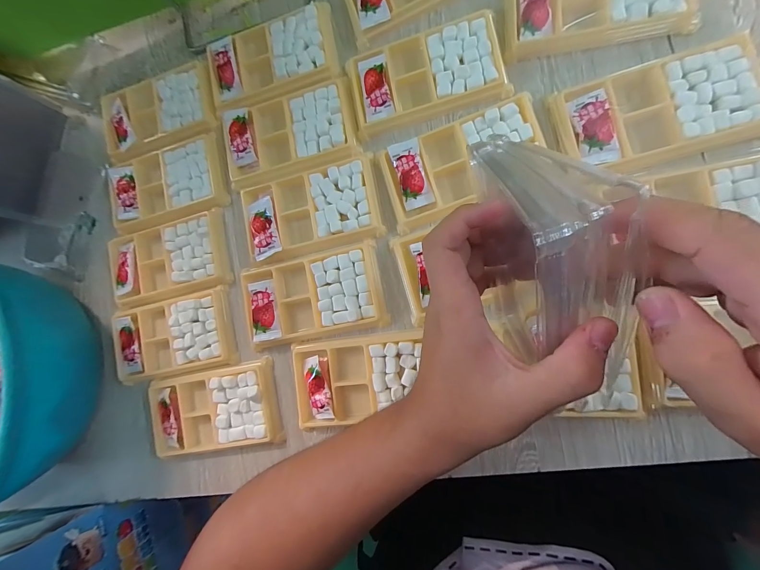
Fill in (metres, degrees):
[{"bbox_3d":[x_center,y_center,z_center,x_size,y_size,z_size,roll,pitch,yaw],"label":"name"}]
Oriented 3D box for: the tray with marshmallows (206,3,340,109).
[{"bbox_3d":[-0.107,-0.223,0.327,0.131,0.016,0.074,-11,84,12],"label":"tray with marshmallows"}]

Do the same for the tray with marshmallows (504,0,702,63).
[{"bbox_3d":[0.171,-0.229,0.258,0.132,0.015,0.073,0,87,13],"label":"tray with marshmallows"}]

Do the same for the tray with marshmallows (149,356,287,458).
[{"bbox_3d":[-0.161,0.120,0.313,0.128,0.014,0.073,-14,84,12],"label":"tray with marshmallows"}]

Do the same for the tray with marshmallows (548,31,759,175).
[{"bbox_3d":[0.207,-0.129,0.246,0.130,0.021,0.075,-13,84,12],"label":"tray with marshmallows"}]

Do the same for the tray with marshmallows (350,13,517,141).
[{"bbox_3d":[0.039,-0.185,0.289,0.132,0.013,0.077,-11,84,12],"label":"tray with marshmallows"}]

